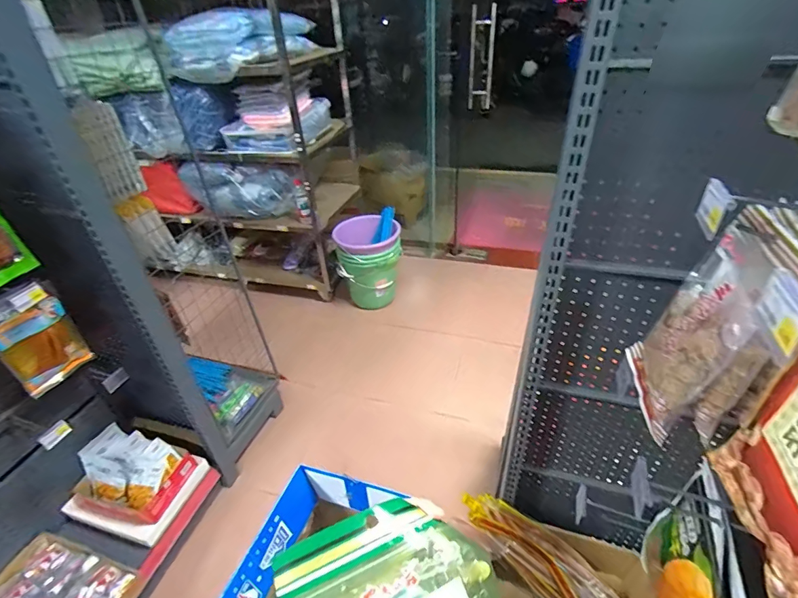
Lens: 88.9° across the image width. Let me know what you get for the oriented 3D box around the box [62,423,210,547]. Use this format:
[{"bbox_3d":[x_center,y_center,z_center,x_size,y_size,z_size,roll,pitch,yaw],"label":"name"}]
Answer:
[{"bbox_3d":[-0.836,0.564,1.274,0.330,0.145,0.261,7,38,16],"label":"box"}]

